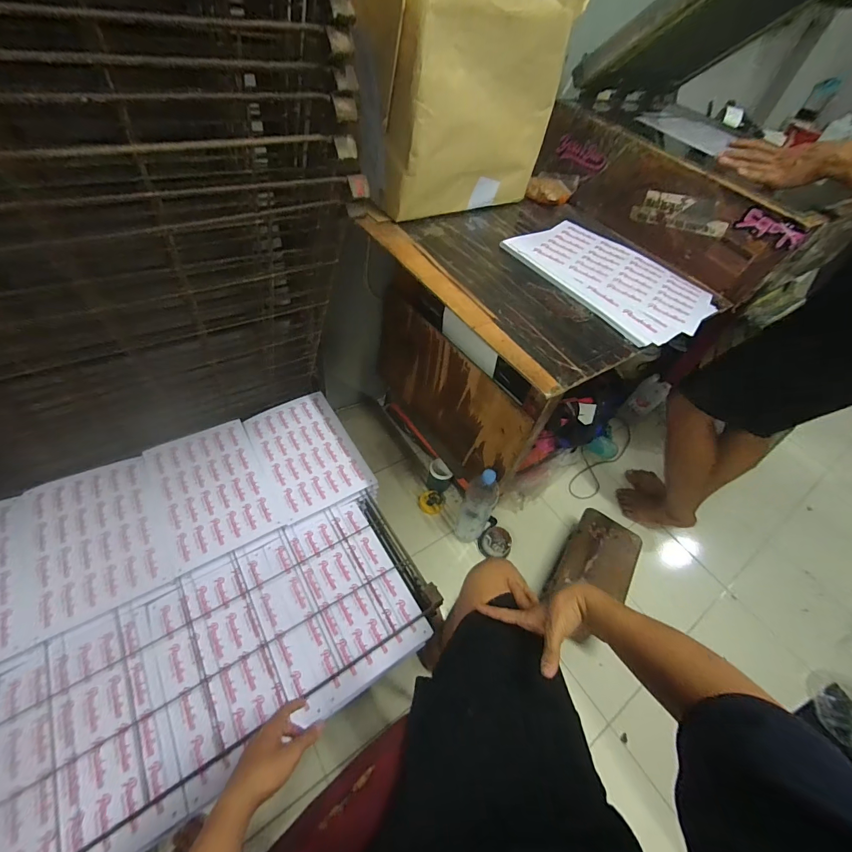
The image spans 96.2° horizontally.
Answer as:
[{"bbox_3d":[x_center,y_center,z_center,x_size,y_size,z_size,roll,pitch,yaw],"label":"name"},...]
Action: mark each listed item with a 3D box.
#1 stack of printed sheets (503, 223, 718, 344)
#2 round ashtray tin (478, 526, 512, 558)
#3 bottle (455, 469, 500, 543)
[{"bbox_3d":[0.338,-0.278,0.700,0.250,0.016,0.338,-28,60,-24],"label":"stack of printed sheets"},{"bbox_3d":[0.208,0.356,1.161,0.098,0.042,0.094,6,52,0],"label":"round ashtray tin"},{"bbox_3d":[0.140,0.230,1.052,0.083,0.321,0.071,22,54,11],"label":"bottle"}]

